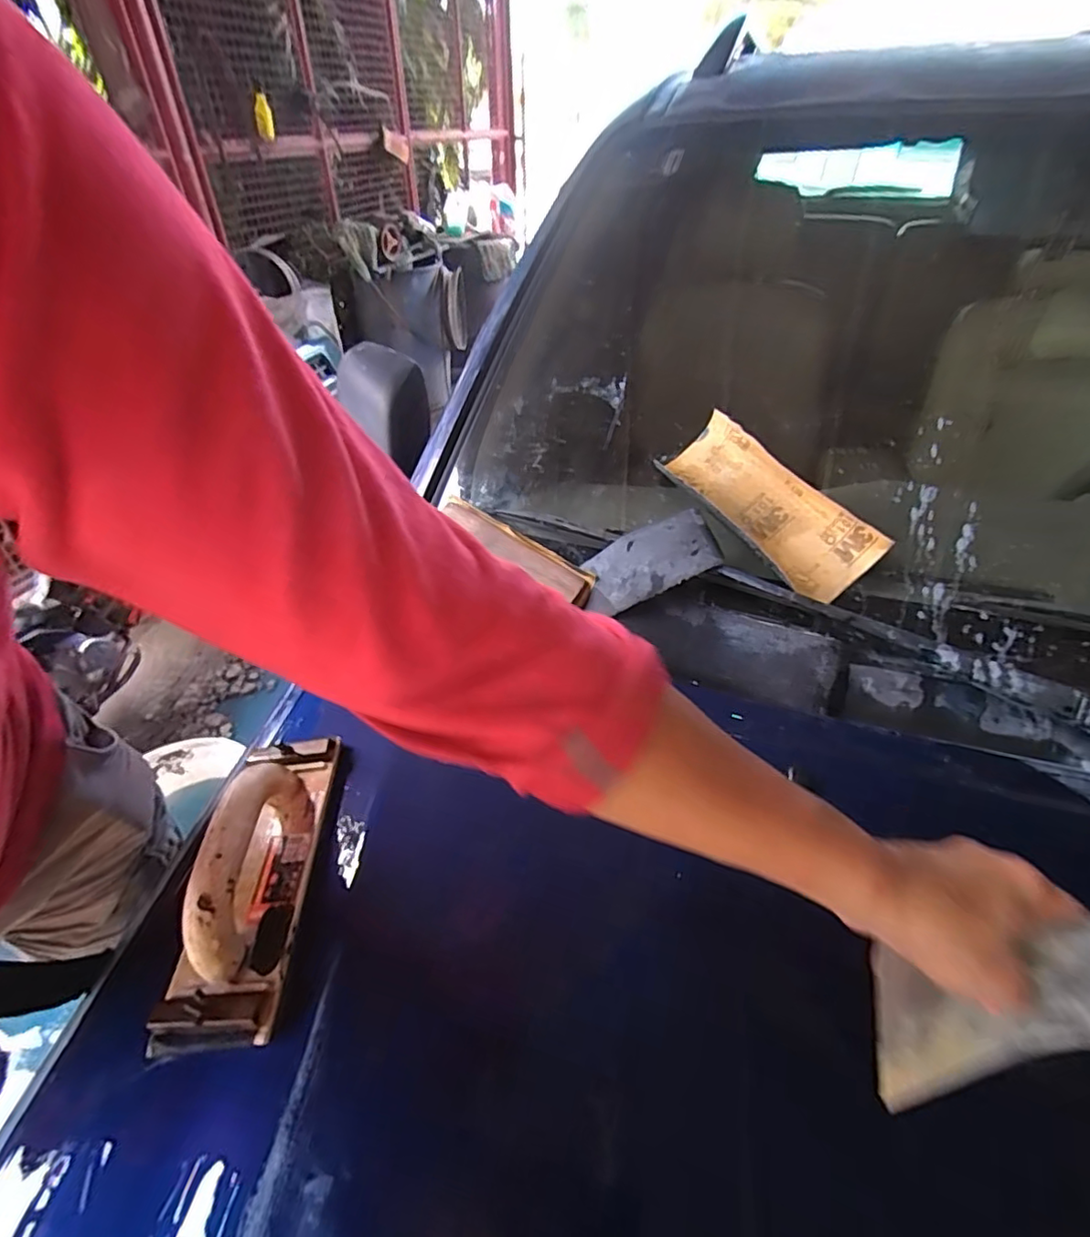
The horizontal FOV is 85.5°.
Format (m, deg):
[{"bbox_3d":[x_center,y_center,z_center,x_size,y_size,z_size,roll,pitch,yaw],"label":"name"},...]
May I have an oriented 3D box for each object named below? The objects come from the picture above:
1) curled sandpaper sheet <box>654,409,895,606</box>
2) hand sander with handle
[{"bbox_3d":[0.232,-0.118,0.628,0.083,0.069,0.231,-31,67,-31],"label":"curled sandpaper sheet"},{"bbox_3d":[-0.217,0.175,0.434,0.081,0.073,0.220,-1,40,-1],"label":"hand sander with handle"}]

